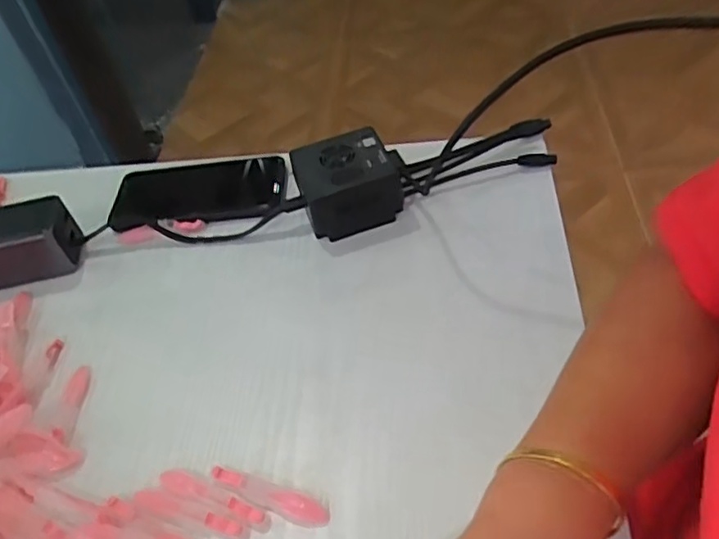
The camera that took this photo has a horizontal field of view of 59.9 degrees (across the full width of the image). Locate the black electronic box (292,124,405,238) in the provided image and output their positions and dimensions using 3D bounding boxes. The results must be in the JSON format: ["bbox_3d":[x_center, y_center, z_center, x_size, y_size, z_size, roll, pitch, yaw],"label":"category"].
[{"bbox_3d":[-0.009,-0.071,0.507,0.083,0.056,0.068,-18,48,-10],"label":"black electronic box"}]

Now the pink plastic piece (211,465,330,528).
[{"bbox_3d":[-0.053,0.133,0.370,0.076,0.005,0.016,17,51,21],"label":"pink plastic piece"}]

